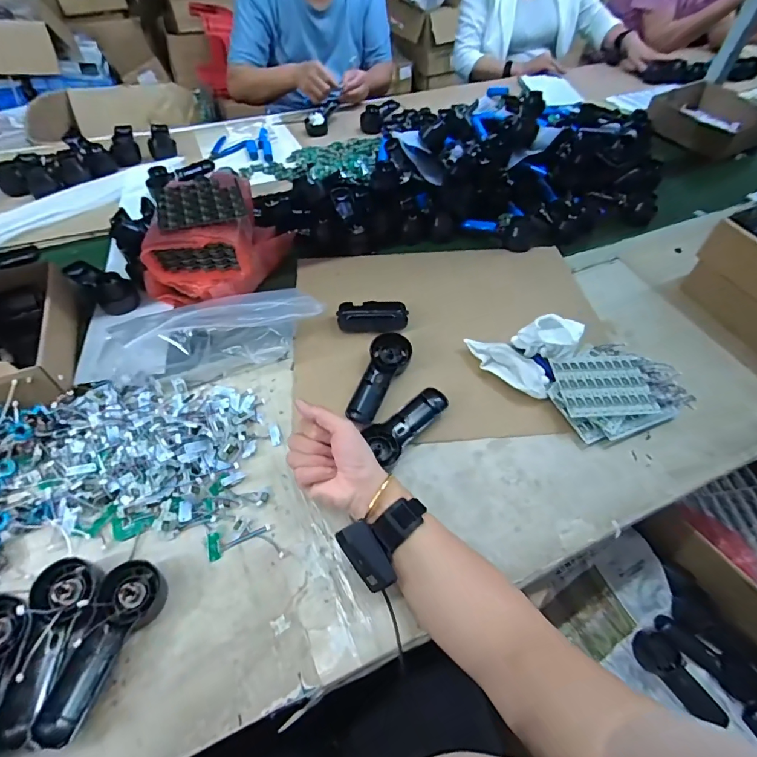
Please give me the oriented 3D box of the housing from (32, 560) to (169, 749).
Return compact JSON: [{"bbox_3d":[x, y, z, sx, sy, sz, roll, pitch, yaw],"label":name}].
[{"bbox_3d":[-0.267,0.256,0.420,0.061,0.029,0.147,21,56,11],"label":"housing"}]

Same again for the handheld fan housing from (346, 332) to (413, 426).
[{"bbox_3d":[0.000,-0.006,0.616,0.058,0.029,0.146,22,56,12],"label":"handheld fan housing"}]

